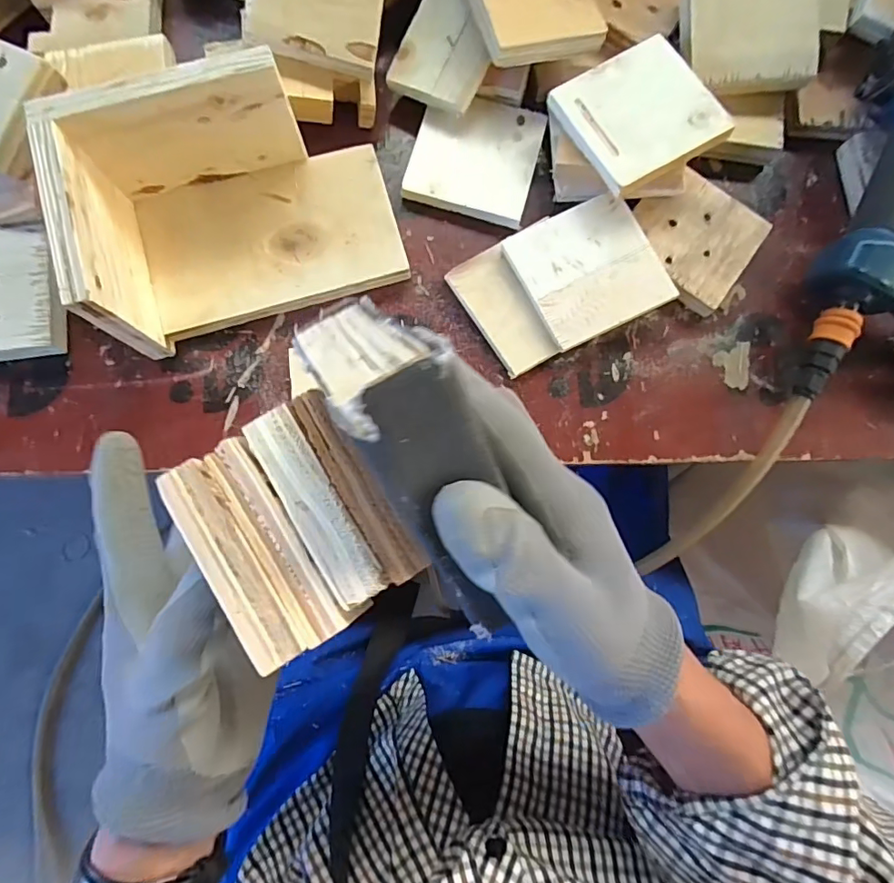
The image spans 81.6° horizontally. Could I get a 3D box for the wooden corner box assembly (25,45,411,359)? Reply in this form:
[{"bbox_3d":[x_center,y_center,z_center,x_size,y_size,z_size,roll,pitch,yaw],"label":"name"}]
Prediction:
[{"bbox_3d":[-0.132,-0.153,0.330,0.188,0.086,0.131,-18,89,-3],"label":"wooden corner box assembly"}]

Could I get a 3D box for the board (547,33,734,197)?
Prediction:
[{"bbox_3d":[0.134,-0.227,0.358,0.095,0.009,0.094,-28,78,-1],"label":"board"}]

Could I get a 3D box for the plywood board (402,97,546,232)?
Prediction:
[{"bbox_3d":[0.022,-0.215,0.387,0.089,0.009,0.089,15,81,-2],"label":"plywood board"}]

